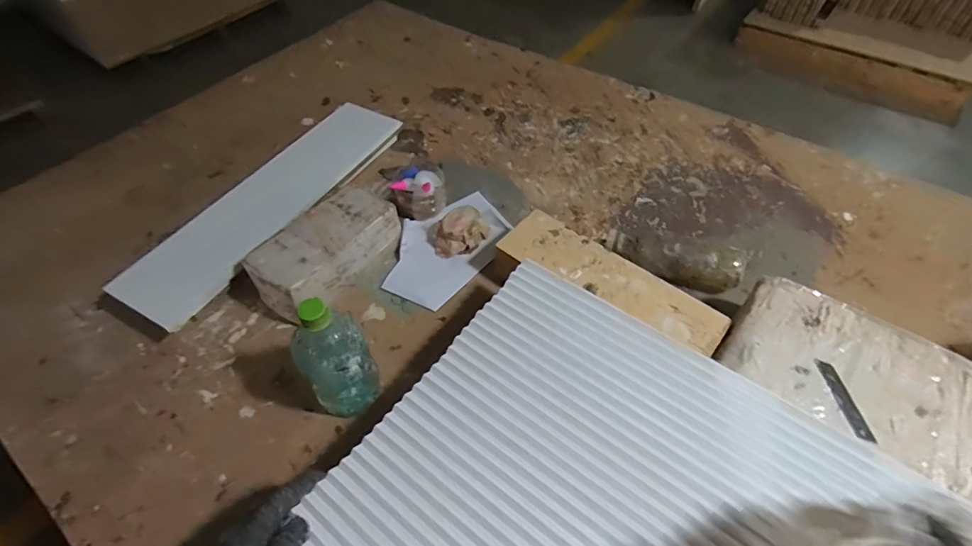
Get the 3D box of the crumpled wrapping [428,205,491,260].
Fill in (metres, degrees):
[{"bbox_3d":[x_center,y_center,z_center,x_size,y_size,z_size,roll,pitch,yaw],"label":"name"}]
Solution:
[{"bbox_3d":[-0.048,-0.076,0.808,0.107,0.058,0.084,-12,54,-7],"label":"crumpled wrapping"}]

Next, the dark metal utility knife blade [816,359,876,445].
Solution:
[{"bbox_3d":[0.418,0.148,0.544,0.018,0.004,0.098,-7,53,-3],"label":"dark metal utility knife blade"}]

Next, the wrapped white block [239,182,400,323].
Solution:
[{"bbox_3d":[-0.256,-0.032,0.752,0.125,0.104,0.237,32,61,24],"label":"wrapped white block"}]

